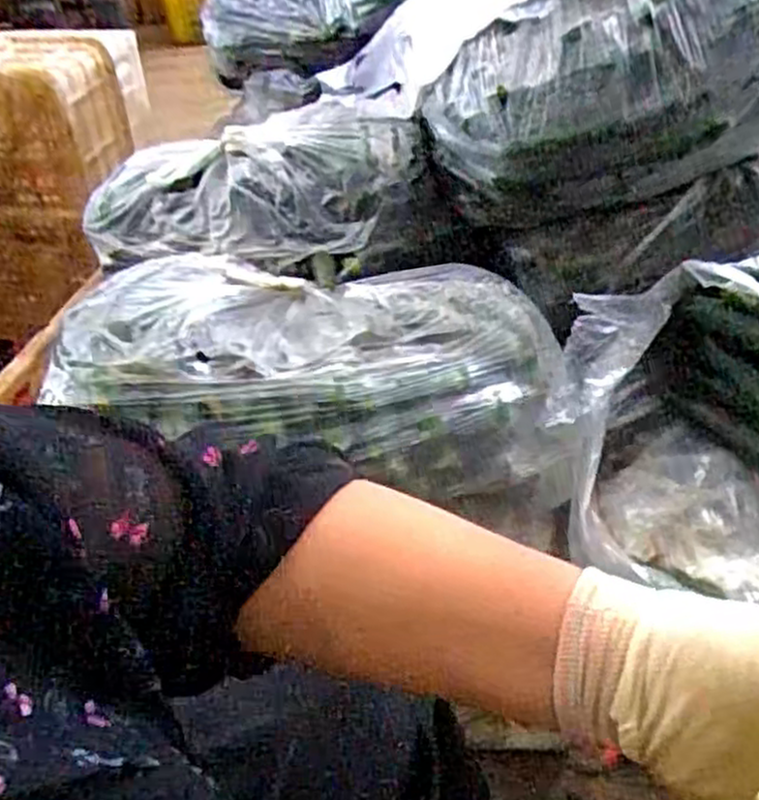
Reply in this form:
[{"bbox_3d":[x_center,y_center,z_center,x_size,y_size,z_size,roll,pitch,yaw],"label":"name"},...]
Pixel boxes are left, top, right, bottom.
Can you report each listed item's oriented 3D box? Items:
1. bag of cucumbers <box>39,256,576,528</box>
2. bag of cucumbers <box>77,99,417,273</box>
[{"bbox_3d":[-0.057,-0.053,0.778,0.456,0.153,0.265,-2,39,2],"label":"bag of cucumbers"},{"bbox_3d":[-0.153,-0.261,0.939,0.411,0.098,0.219,-8,39,-6],"label":"bag of cucumbers"}]

